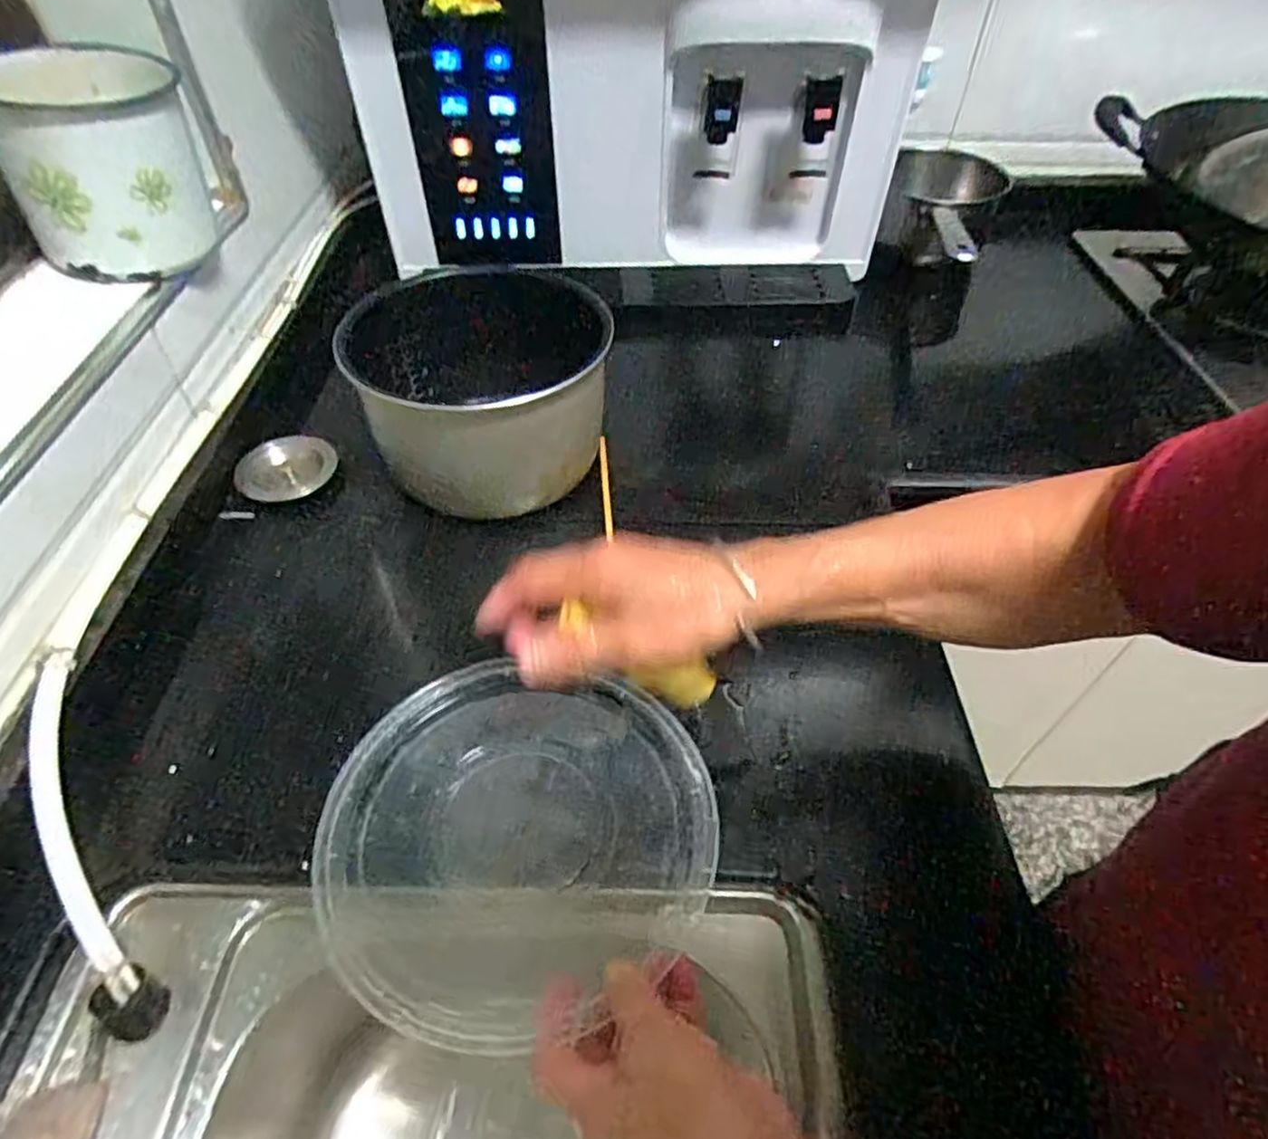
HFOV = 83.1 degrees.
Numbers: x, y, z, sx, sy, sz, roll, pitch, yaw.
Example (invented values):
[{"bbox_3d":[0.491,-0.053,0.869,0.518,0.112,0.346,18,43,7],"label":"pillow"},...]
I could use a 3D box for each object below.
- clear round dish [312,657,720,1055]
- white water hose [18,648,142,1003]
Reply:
[{"bbox_3d":[-0.075,0.164,0.459,0.230,0.054,0.209,-29,54,-23],"label":"clear round dish"},{"bbox_3d":[-0.329,0.143,0.410,0.036,0.020,0.207,-22,70,-18],"label":"white water hose"}]

